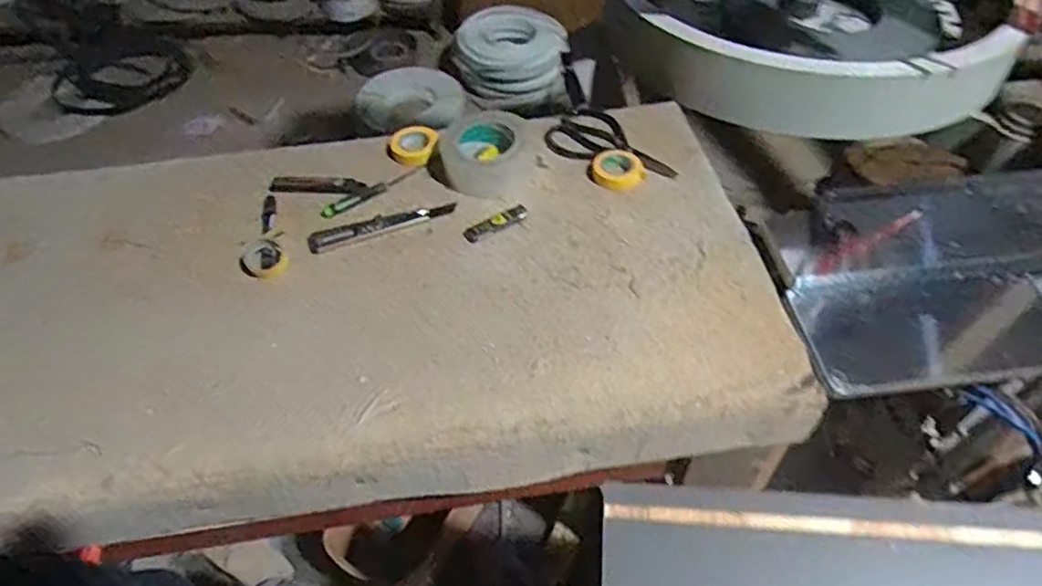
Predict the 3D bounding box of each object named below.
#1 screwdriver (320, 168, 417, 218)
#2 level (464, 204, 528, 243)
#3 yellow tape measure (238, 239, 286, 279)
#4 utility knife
[{"bbox_3d":[-0.197,-0.134,0.877,0.142,0.016,0.023,-33,60,-23],"label":"screwdriver"},{"bbox_3d":[-0.031,-0.088,0.834,0.086,0.007,0.021,-27,56,-21],"label":"level"},{"bbox_3d":[-0.314,-0.040,0.801,0.048,0.024,0.056,-31,58,-24],"label":"yellow tape measure"},{"bbox_3d":[-0.173,-0.088,0.834,0.186,0.013,0.029,-20,54,-17],"label":"utility knife"}]

